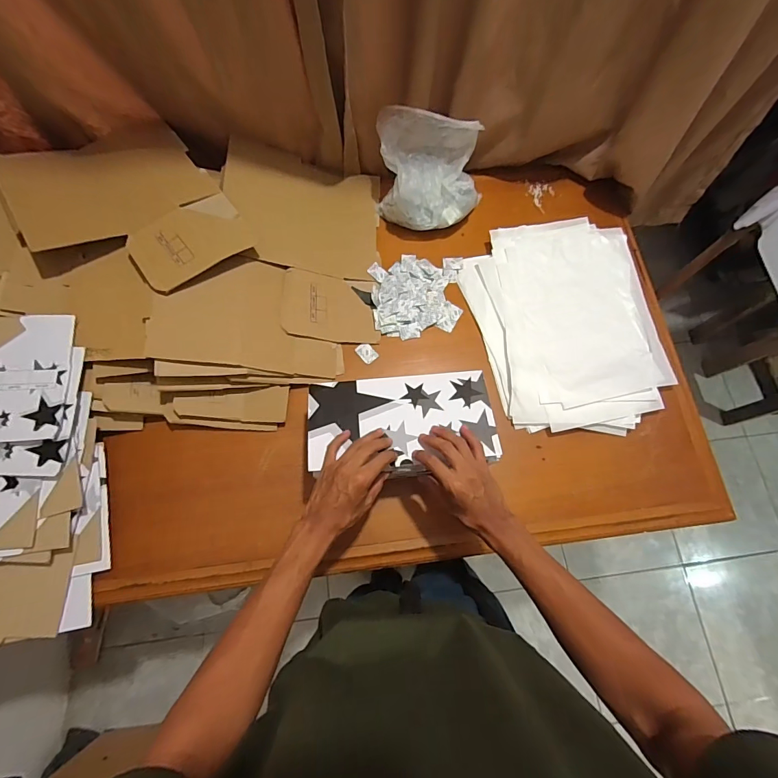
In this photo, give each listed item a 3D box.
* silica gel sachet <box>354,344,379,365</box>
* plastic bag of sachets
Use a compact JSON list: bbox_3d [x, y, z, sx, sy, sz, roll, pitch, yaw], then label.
[{"bbox_3d":[-0.041,-0.068,0.754,0.030,0.005,0.040,-40,78,-13],"label":"silica gel sachet"},{"bbox_3d":[0.078,-0.416,0.772,0.208,0.150,0.154,6,72,0],"label":"plastic bag of sachets"}]

